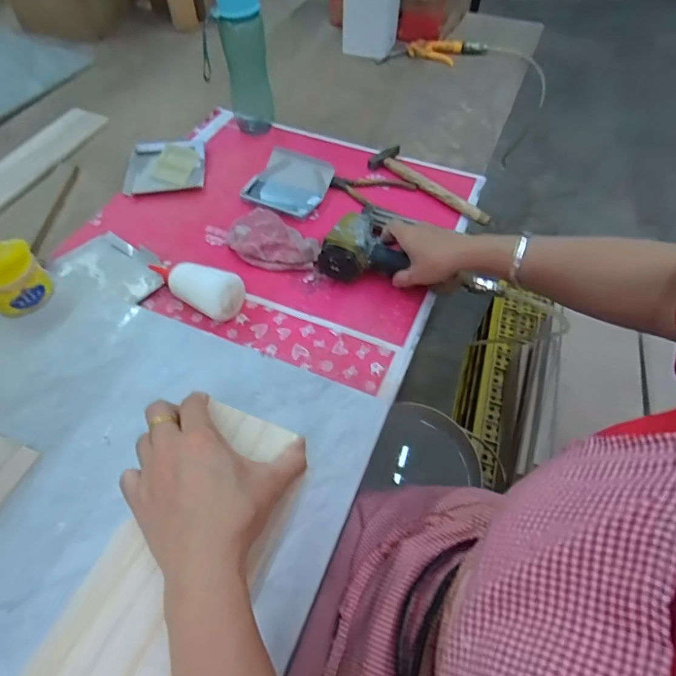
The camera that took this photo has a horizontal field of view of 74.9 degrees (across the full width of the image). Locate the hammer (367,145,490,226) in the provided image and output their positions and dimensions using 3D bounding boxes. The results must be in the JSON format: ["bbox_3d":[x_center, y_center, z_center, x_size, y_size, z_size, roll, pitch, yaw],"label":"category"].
[{"bbox_3d":[0.165,-0.272,0.771,0.258,0.030,0.075,40,63,21],"label":"hammer"}]

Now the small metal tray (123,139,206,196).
[{"bbox_3d":[-0.309,-0.310,0.784,0.138,0.026,0.123,-4,55,-5],"label":"small metal tray"}]

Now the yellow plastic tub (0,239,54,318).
[{"bbox_3d":[-0.417,-0.075,0.565,0.064,0.079,0.075,40,63,21],"label":"yellow plastic tub"}]

